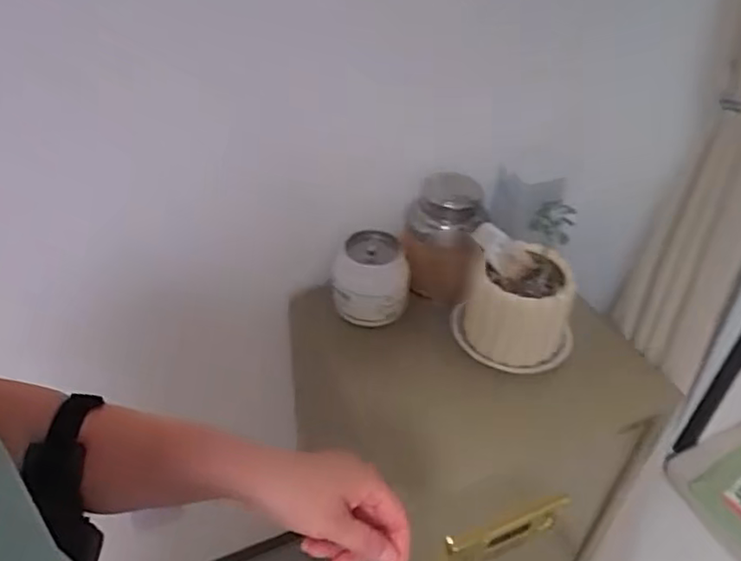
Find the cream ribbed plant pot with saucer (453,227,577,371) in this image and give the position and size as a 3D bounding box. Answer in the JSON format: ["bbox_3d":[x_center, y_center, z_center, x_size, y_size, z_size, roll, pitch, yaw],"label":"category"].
[{"bbox_3d":[0.198,0.031,0.870,0.149,0.150,0.131,1,43,5],"label":"cream ribbed plant pot with saucer"}]

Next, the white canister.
[{"bbox_3d":[0.001,0.005,0.923,0.108,0.120,0.105,1,41,-2],"label":"white canister"}]

